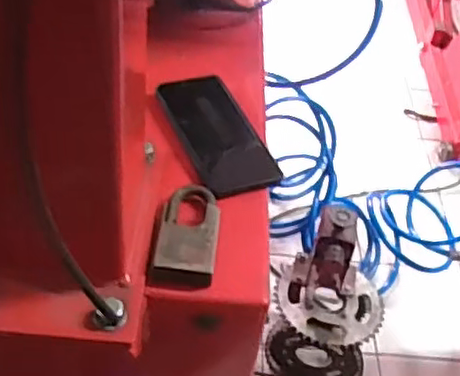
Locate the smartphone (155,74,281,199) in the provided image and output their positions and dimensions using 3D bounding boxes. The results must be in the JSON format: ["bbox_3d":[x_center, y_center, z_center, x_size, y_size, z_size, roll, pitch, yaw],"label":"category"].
[{"bbox_3d":[-0.014,-0.057,0.650,0.085,0.009,0.157,-14,54,-27],"label":"smartphone"}]

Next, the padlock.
[{"bbox_3d":[-0.034,0.035,0.539,0.049,0.023,0.107,8,45,-1],"label":"padlock"}]

